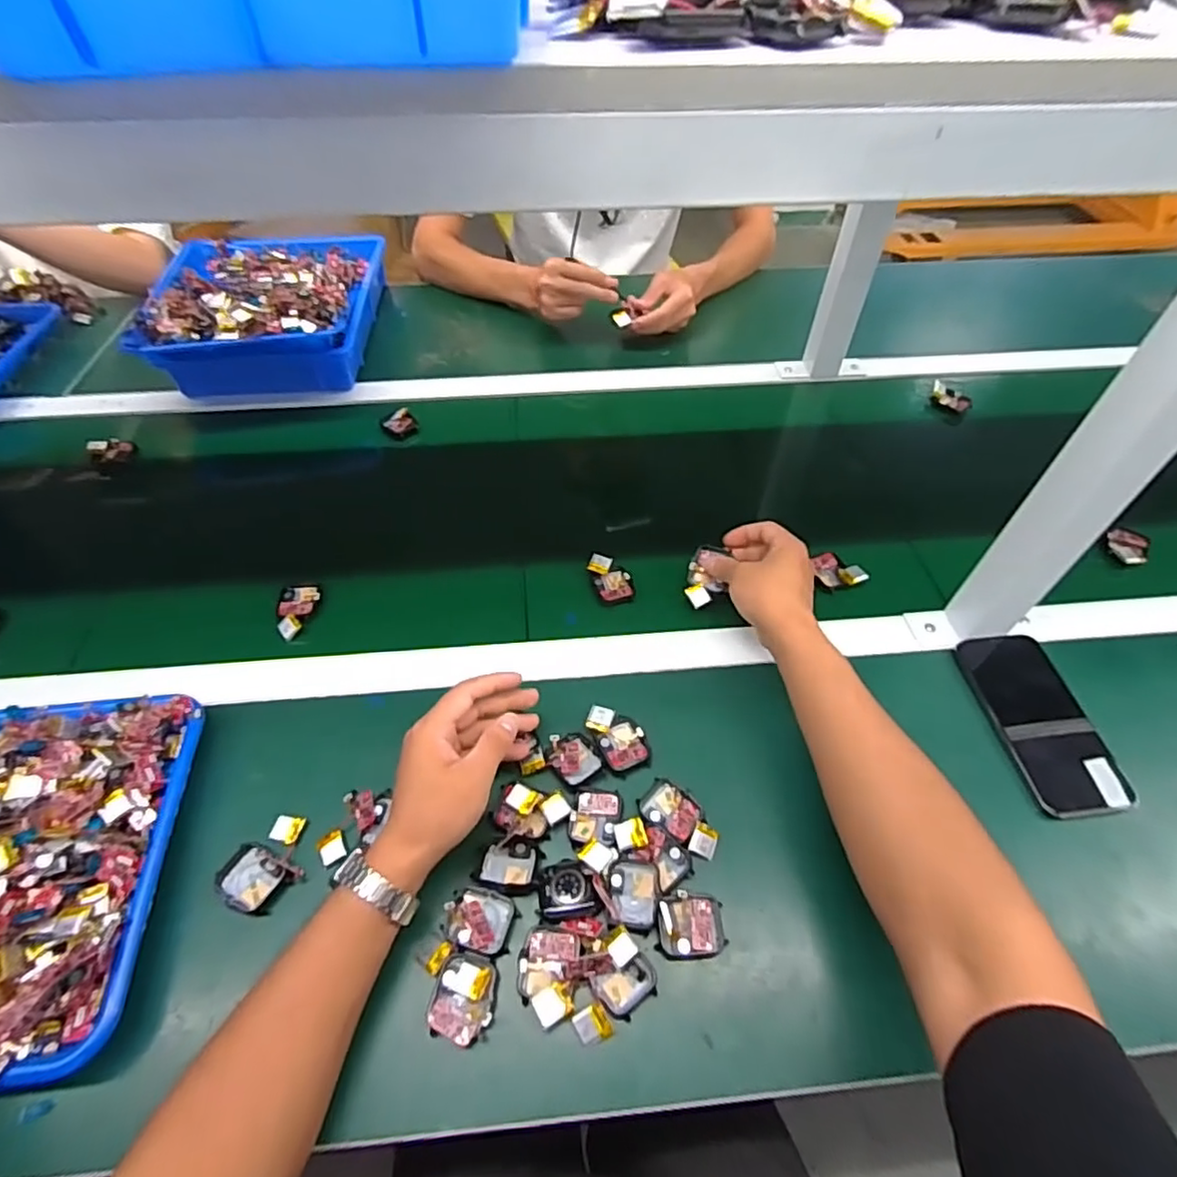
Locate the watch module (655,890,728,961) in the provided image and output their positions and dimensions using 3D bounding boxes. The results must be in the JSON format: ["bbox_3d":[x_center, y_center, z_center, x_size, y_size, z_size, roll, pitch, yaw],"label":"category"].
[{"bbox_3d":[0.070,0.229,0.423,0.045,0.011,0.039,4,51,4],"label":"watch module"}]

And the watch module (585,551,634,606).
[{"bbox_3d":[0.023,-0.010,0.619,0.035,0.016,0.060,-18,53,-14],"label":"watch module"}]

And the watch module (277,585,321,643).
[{"bbox_3d":[-0.276,0.021,0.598,0.038,0.017,0.063,-13,52,-10],"label":"watch module"}]

